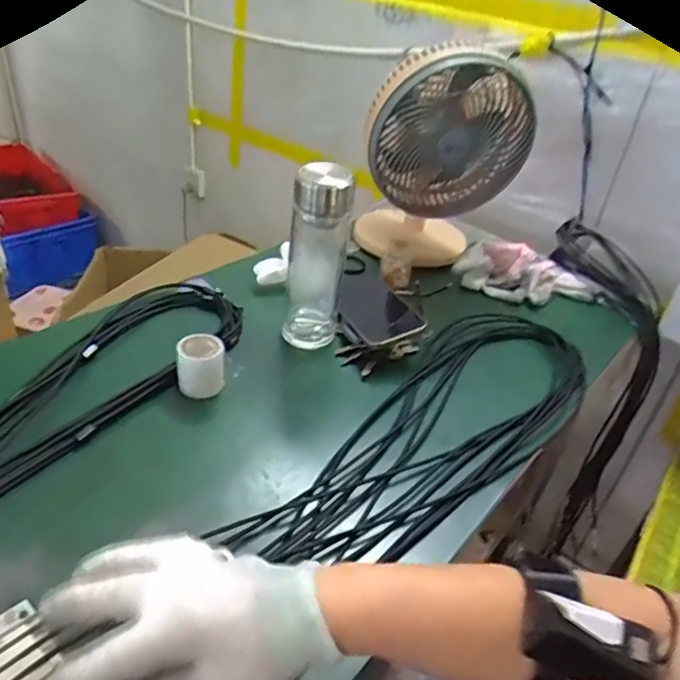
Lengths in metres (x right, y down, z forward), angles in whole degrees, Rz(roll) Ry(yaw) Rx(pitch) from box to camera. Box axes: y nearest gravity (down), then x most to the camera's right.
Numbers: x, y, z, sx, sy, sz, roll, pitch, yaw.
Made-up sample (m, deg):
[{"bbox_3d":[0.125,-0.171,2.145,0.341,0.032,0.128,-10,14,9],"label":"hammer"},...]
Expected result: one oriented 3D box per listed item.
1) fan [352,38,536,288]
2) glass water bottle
[{"bbox_3d":[0.146,-0.249,0.824,0.213,0.303,0.217,8,34,0],"label":"fan"},{"bbox_3d":[-0.027,-0.089,0.660,0.067,0.228,0.055,4,34,-5],"label":"glass water bottle"}]

